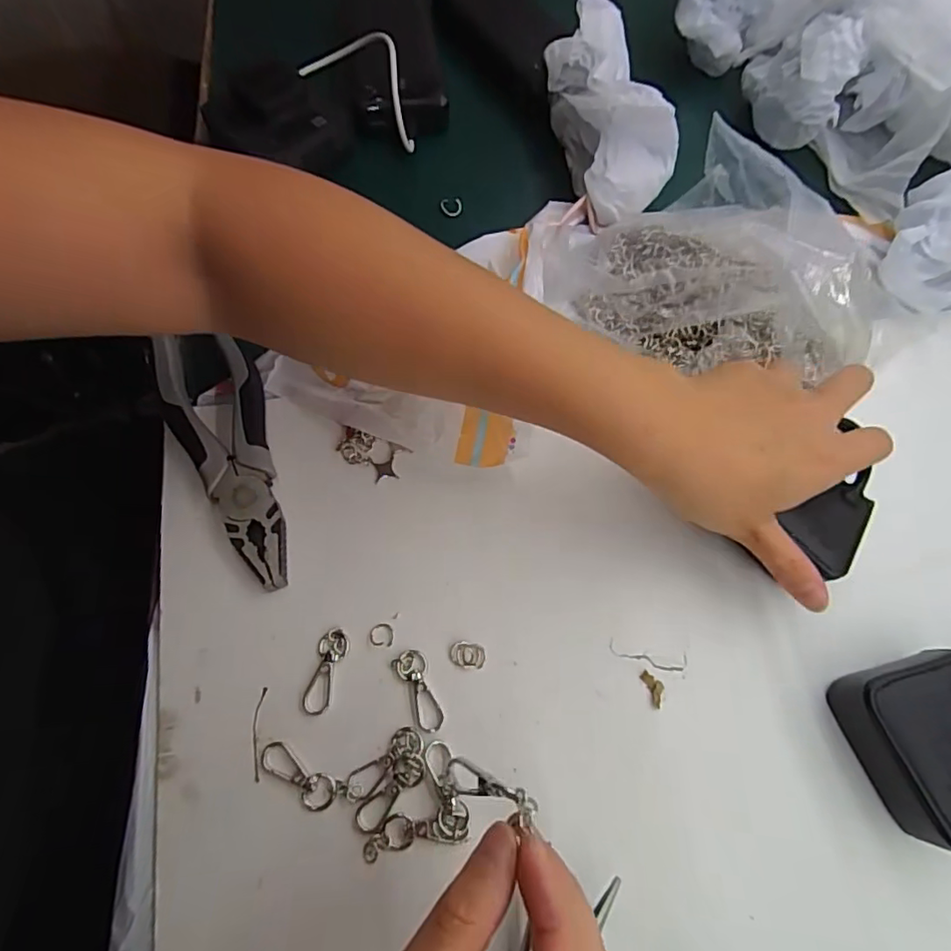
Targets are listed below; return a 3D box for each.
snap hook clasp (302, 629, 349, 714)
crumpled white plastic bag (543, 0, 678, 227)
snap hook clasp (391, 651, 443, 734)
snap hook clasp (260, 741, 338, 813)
[{"bbox_3d":[-0.076,0.100,0.280,0.015,0.004,0.041,12,68,2],"label":"snap hook clasp"},{"bbox_3d":[0.094,-0.255,0.385,0.065,0.078,0.146,-14,83,-8],"label":"crumpled white plastic bag"},{"bbox_3d":[-0.027,0.109,0.279,0.017,0.004,0.041,-27,72,-13],"label":"snap hook clasp"},{"bbox_3d":[-0.085,0.143,0.261,0.041,0.004,0.017,29,70,8],"label":"snap hook clasp"}]

